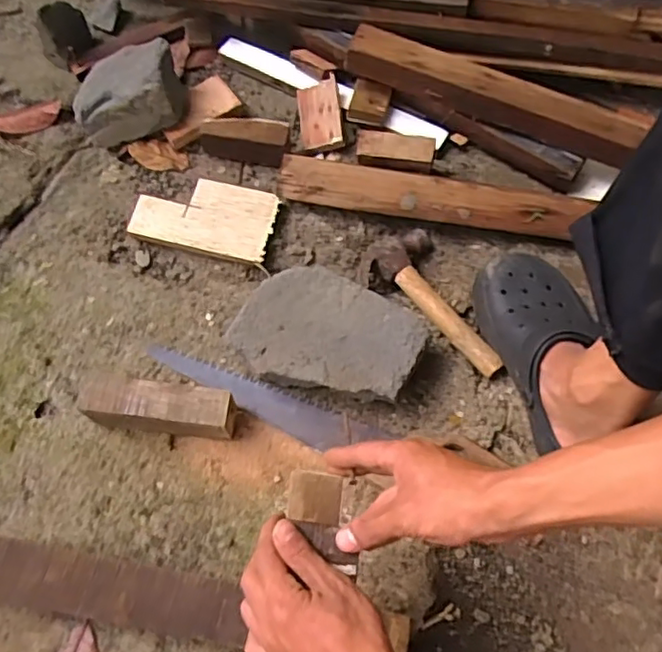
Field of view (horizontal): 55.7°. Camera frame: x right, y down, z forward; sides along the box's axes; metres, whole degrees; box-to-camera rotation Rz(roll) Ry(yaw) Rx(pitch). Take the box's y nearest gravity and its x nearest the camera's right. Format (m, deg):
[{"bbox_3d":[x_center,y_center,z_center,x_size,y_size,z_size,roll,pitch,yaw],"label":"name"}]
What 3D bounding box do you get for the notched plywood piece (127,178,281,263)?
[{"bbox_3d":[-0.161,-0.142,0.804,0.174,0.020,0.096,12,67,4],"label":"notched plywood piece"}]

